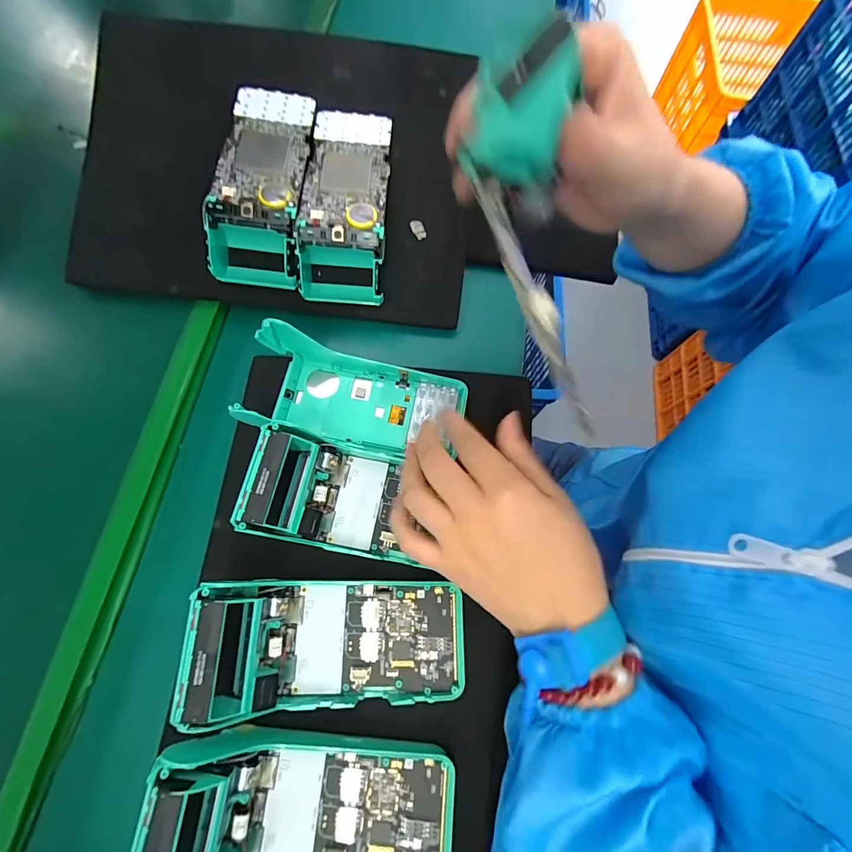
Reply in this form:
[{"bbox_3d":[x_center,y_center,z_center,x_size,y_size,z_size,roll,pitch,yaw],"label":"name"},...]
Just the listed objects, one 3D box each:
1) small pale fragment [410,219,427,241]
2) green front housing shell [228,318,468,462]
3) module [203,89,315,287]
[{"bbox_3d":[-0.007,-0.181,0.370,0.012,0.008,0.016,-29,74,-10],"label":"small pale fragment"},{"bbox_3d":[-0.053,-0.024,0.318,0.163,0.049,0.080,14,72,4],"label":"green front housing shell"},{"bbox_3d":[-0.139,-0.209,0.340,0.079,0.049,0.169,7,85,1],"label":"module"}]

